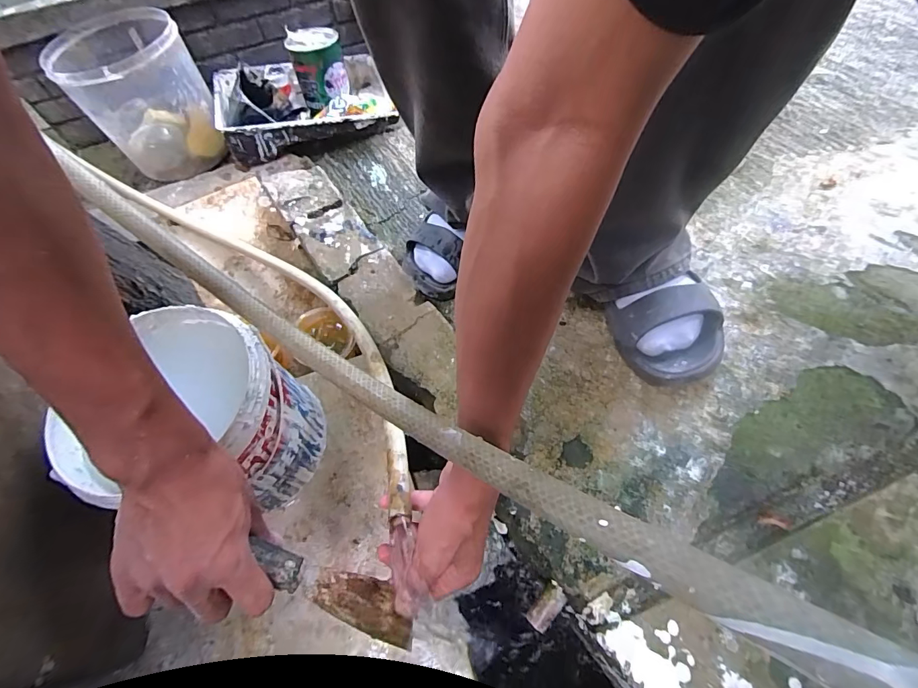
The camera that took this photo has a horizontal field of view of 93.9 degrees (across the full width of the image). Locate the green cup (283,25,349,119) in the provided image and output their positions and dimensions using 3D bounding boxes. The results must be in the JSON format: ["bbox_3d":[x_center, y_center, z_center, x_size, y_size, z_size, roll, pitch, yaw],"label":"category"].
[{"bbox_3d":[-0.270,-0.532,0.838,0.095,0.110,0.096,-15,63,-4],"label":"green cup"}]

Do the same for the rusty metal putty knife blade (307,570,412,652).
[{"bbox_3d":[-0.074,0.198,0.330,0.084,0.048,0.005,28,103,-14],"label":"rusty metal putty knife blade"}]

